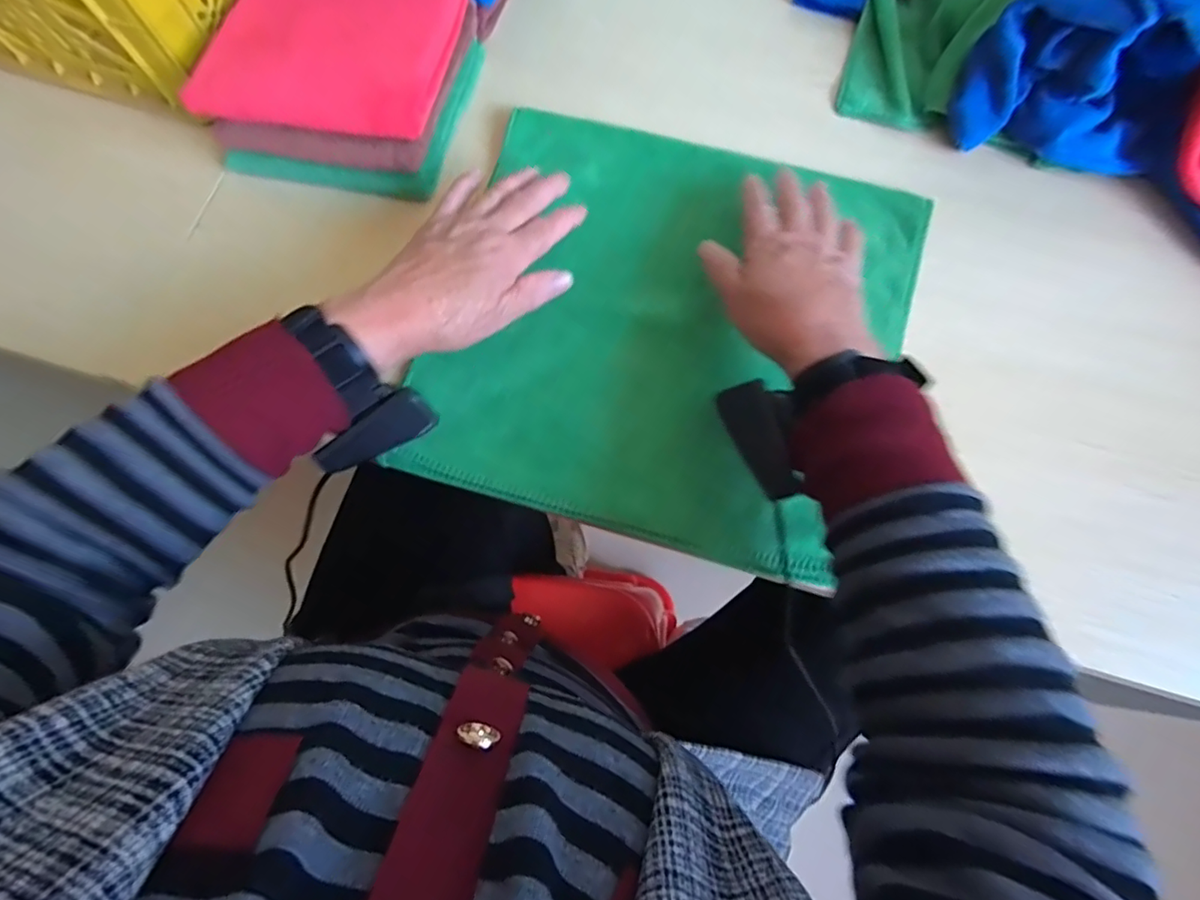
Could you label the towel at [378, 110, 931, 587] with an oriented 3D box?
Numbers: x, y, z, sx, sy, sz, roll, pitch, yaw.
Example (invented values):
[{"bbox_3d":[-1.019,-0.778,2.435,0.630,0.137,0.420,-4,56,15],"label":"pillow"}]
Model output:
[{"bbox_3d":[0.052,-0.091,0.418,0.318,0.013,0.306,15,74,5],"label":"towel"}]

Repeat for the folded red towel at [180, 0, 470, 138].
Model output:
[{"bbox_3d":[-0.194,-0.299,0.420,0.166,0.022,0.157,7,73,2],"label":"folded red towel"}]

